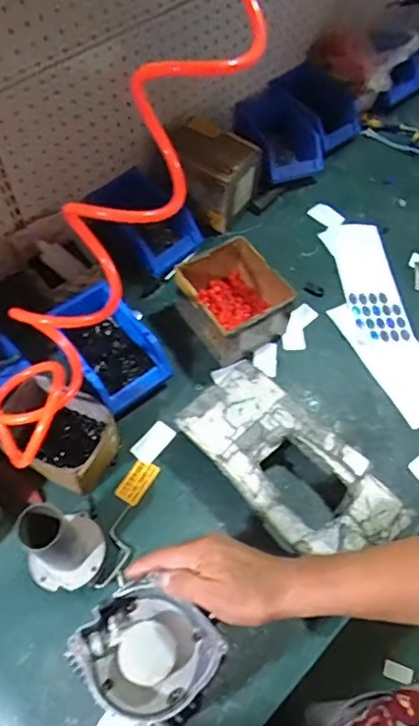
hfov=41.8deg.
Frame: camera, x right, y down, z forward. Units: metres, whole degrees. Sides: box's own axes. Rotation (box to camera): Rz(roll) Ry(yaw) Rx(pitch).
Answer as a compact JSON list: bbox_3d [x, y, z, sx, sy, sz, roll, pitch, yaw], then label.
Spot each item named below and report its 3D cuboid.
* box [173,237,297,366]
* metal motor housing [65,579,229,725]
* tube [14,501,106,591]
[{"bbox_3d":[0.034,-0.095,0.891,0.136,0.119,0.162,-36,66,-21],"label":"box"},{"bbox_3d":[-0.058,0.270,0.506,0.117,0.044,0.111,37,65,19],"label":"metal motor housing"},{"bbox_3d":[-0.183,0.218,0.666,0.096,0.108,0.093,-23,62,-15],"label":"tube"}]

